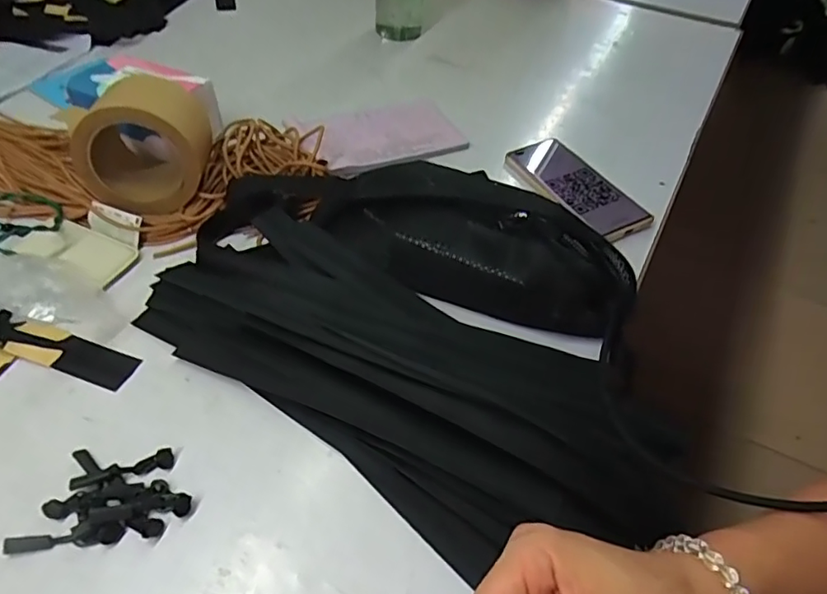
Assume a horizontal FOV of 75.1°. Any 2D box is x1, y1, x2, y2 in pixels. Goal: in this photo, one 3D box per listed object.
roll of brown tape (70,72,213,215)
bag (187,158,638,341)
[{"bbox_3d":[-0.246,-0.140,0.503,0.104,0.108,0.087,0,49,-6],"label":"roll of brown tape"},{"bbox_3d":[0.009,-0.079,0.483,0.389,0.074,0.128,16,49,9],"label":"bag"}]

